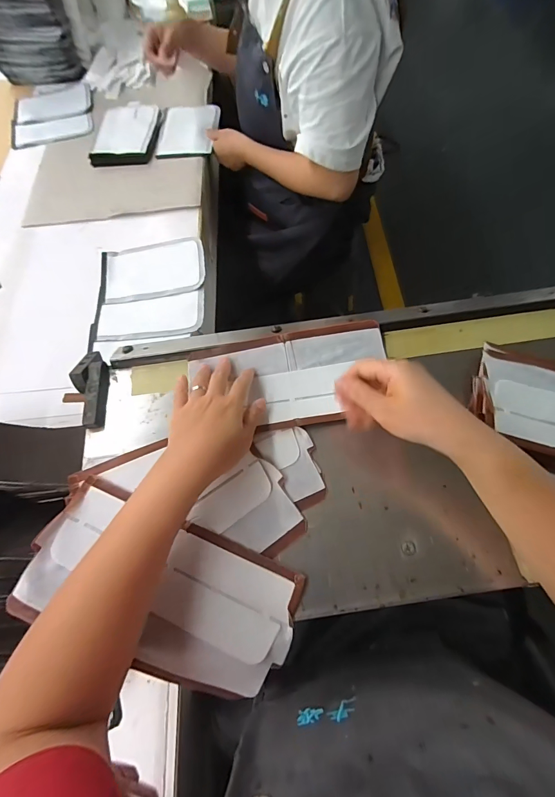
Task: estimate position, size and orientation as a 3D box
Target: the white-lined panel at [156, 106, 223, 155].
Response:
[{"bbox_3d":[-0.199,-0.609,0.829,0.120,0.015,0.163,2,65,3],"label":"white-lined panel"}]

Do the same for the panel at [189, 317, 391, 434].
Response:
[{"bbox_3d":[0.016,-0.023,0.414,0.221,0.011,0.116,-9,65,-2],"label":"panel"}]

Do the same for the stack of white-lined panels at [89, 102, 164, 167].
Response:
[{"bbox_3d":[-0.330,-0.597,0.818,0.126,0.024,0.200,2,65,3],"label":"stack of white-lined panels"}]

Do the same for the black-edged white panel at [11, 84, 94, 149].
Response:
[{"bbox_3d":[-0.540,-0.686,0.881,0.187,0.010,0.212,-14,65,-4],"label":"black-edged white panel"}]

